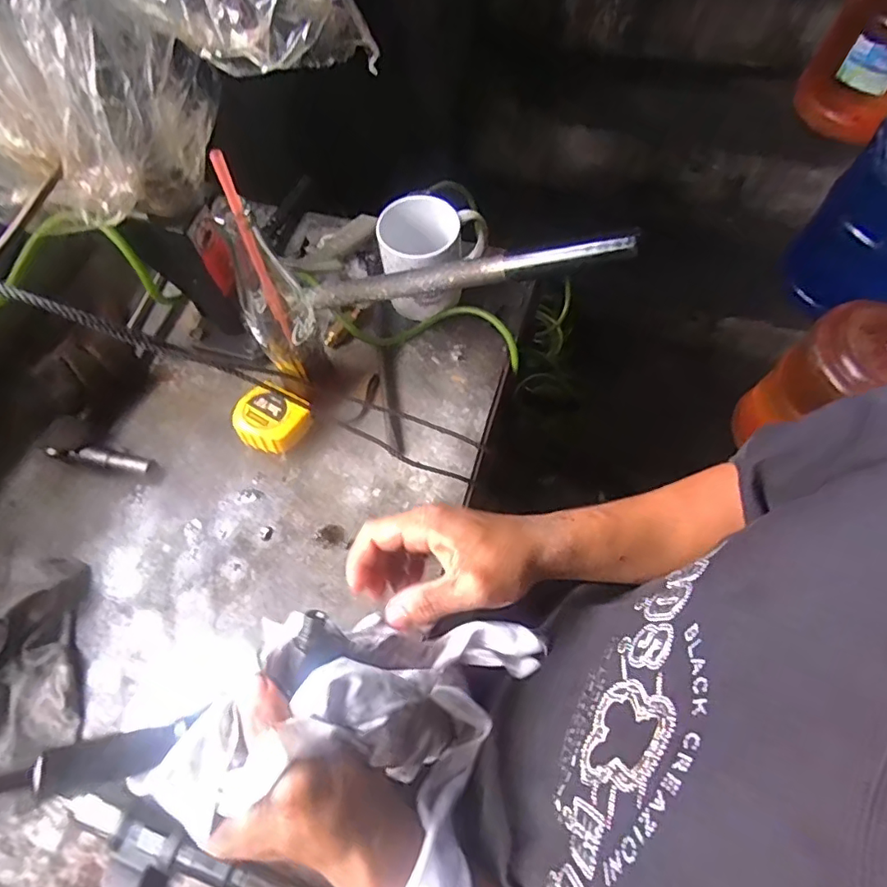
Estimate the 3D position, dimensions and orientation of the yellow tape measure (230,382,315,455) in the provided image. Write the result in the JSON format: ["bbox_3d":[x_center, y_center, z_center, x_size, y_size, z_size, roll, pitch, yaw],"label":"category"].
[{"bbox_3d":[-0.165,-0.020,0.525,0.065,0.040,0.057,25,67,12],"label":"yellow tape measure"}]

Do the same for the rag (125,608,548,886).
[{"bbox_3d":[-0.043,0.174,0.302,0.160,0.121,0.198,19,66,10],"label":"rag"}]

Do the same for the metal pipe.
[{"bbox_3d":[0.005,-0.137,0.440,0.287,0.018,0.015,-1,61,28],"label":"metal pipe"}]

